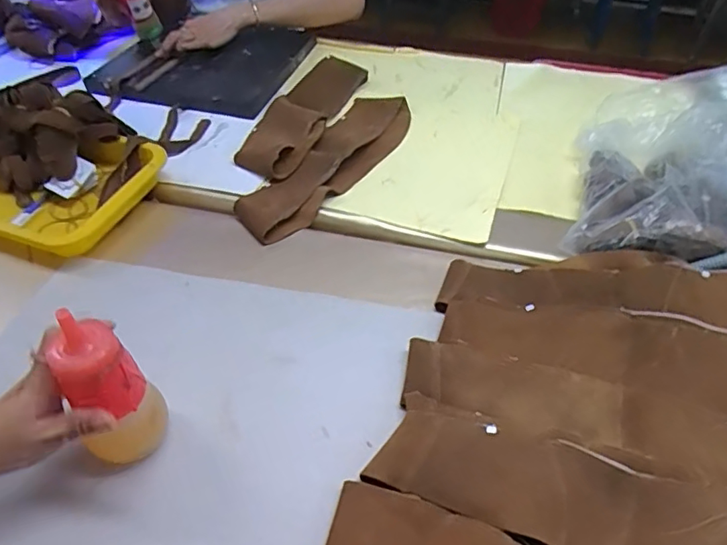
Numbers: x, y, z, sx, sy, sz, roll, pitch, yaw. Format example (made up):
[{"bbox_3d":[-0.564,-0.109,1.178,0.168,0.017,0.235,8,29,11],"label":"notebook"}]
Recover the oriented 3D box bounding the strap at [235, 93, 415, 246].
[{"bbox_3d":[-0.039,-0.159,0.752,0.107,0.035,0.366,23,49,20],"label":"strap"}]

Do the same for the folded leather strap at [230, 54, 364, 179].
[{"bbox_3d":[-0.092,-0.243,0.809,0.097,0.045,0.301,14,47,14],"label":"folded leather strap"}]

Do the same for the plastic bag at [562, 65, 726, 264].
[{"bbox_3d":[0.419,-0.165,0.667,0.259,0.124,0.405,14,47,15],"label":"plastic bag"}]

